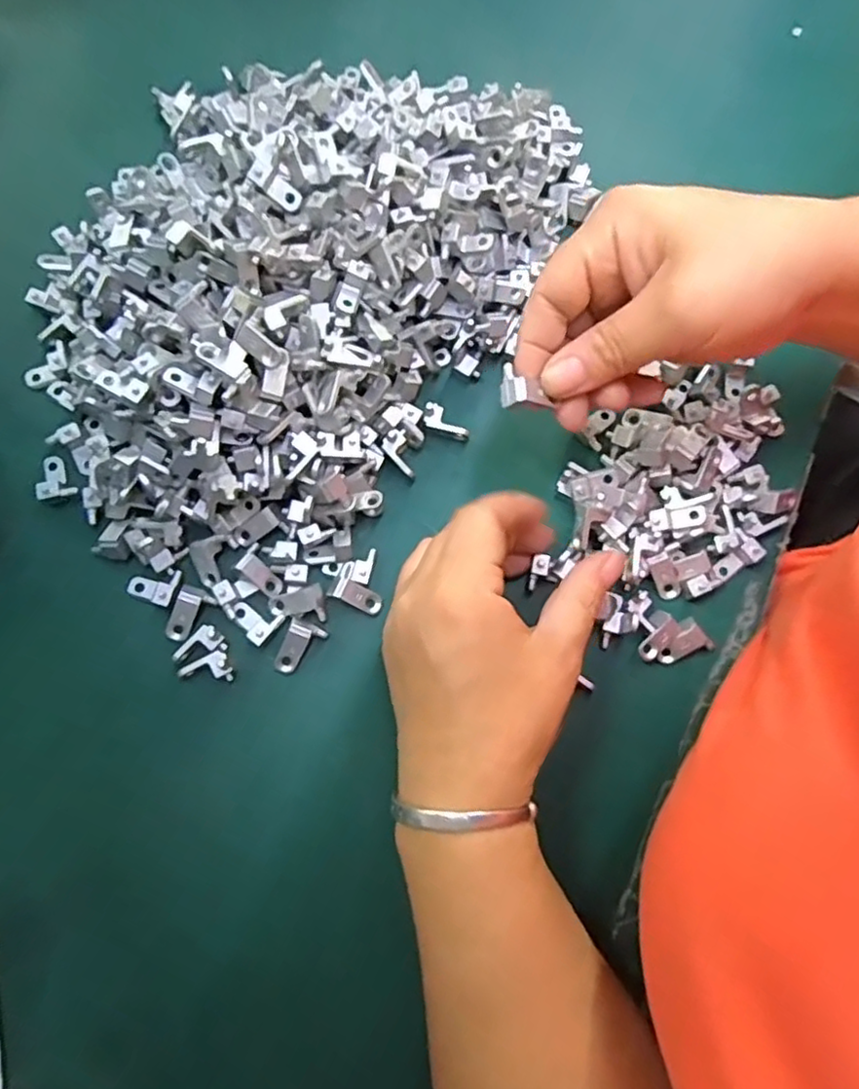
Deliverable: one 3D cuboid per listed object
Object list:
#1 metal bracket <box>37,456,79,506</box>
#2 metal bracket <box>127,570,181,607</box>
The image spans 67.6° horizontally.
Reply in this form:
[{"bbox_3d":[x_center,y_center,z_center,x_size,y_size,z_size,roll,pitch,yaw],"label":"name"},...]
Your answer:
[{"bbox_3d":[-0.173,-0.031,0.297,0.016,0.010,0.024,-23,59,-4],"label":"metal bracket"},{"bbox_3d":[-0.124,0.019,0.288,0.024,0.006,0.016,5,79,21],"label":"metal bracket"}]

